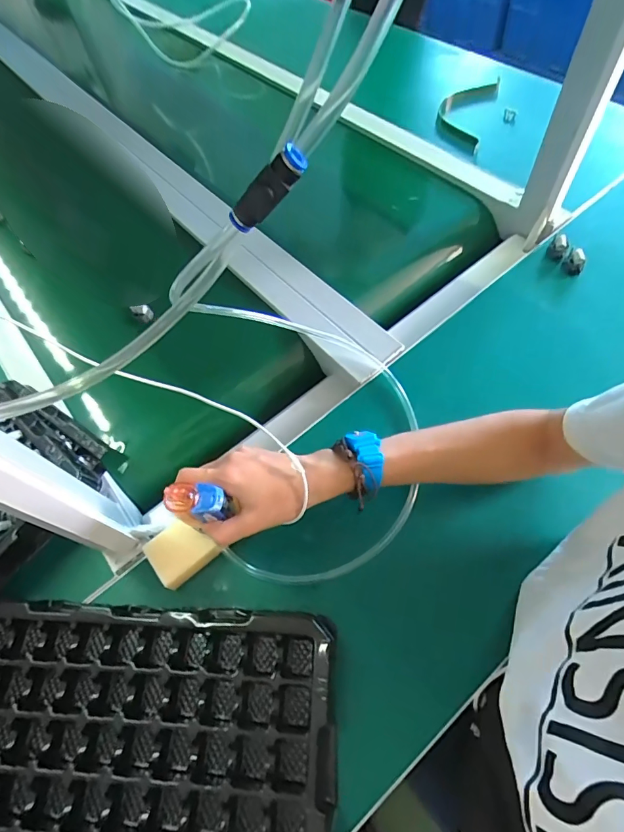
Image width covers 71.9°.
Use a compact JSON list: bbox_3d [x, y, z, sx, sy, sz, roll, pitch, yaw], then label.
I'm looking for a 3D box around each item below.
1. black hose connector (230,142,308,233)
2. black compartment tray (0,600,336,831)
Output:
[{"bbox_3d":[-0.024,-0.111,0.214,0.049,0.015,0.010,-32,53,35],"label":"black hose connector"},{"bbox_3d":[-0.166,0.355,0.315,0.350,0.036,0.388,2,61,5],"label":"black compartment tray"}]

